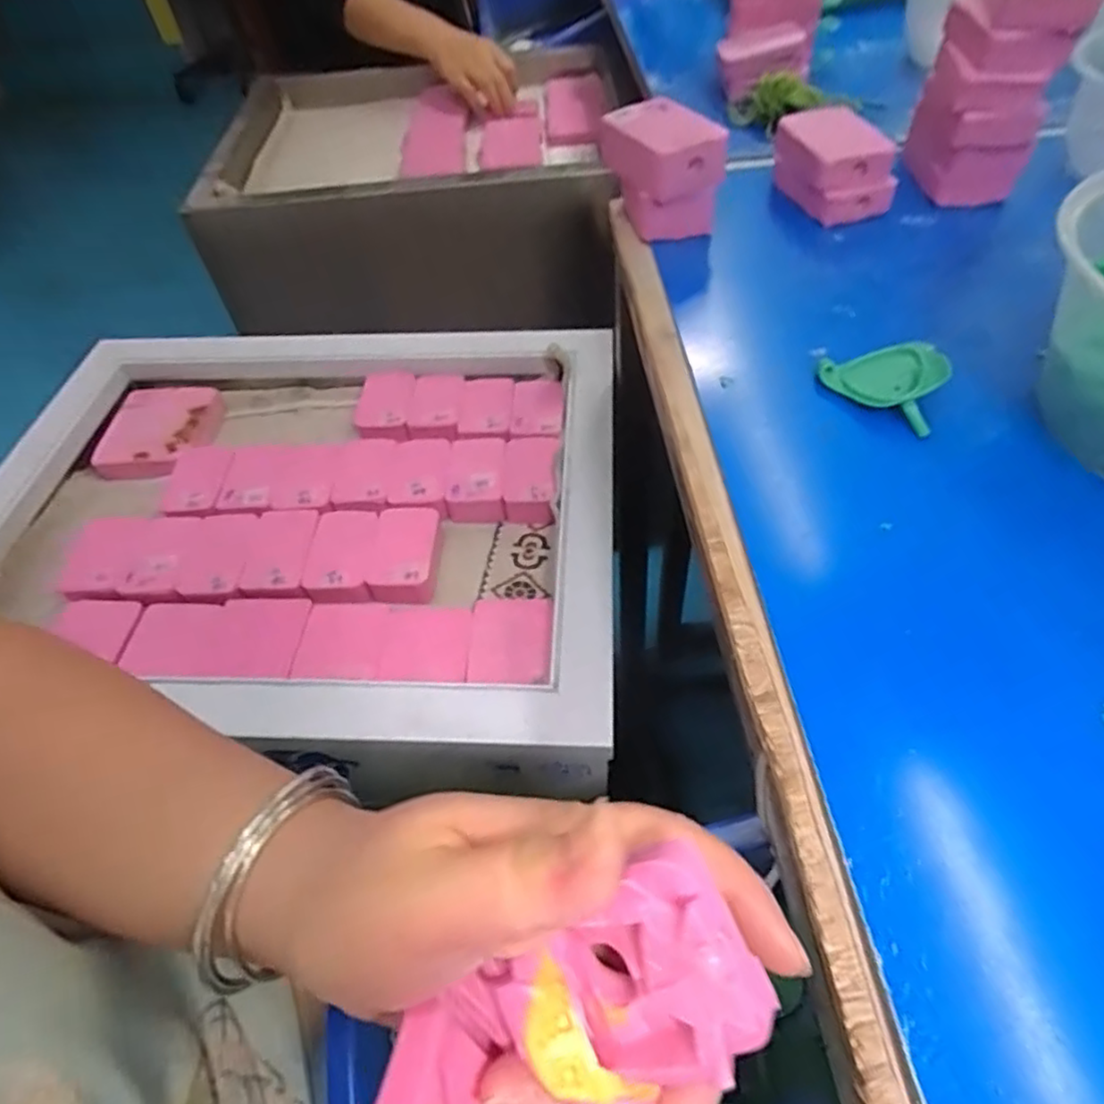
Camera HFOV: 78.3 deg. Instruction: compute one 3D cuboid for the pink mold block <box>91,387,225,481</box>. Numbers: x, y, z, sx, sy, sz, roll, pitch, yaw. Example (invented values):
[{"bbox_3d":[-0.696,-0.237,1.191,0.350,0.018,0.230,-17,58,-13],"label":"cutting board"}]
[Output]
[{"bbox_3d":[-0.356,-0.113,0.623,0.091,0.024,0.106,-1,52,3],"label":"pink mold block"}]

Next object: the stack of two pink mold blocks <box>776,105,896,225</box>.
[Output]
[{"bbox_3d":[0.174,-0.242,0.422,0.053,0.048,0.073,-14,53,-7],"label":"stack of two pink mold blocks"}]

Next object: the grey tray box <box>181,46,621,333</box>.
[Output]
[{"bbox_3d":[-0.168,-0.460,0.892,0.469,0.206,0.381,-6,52,-1],"label":"grey tray box"}]

